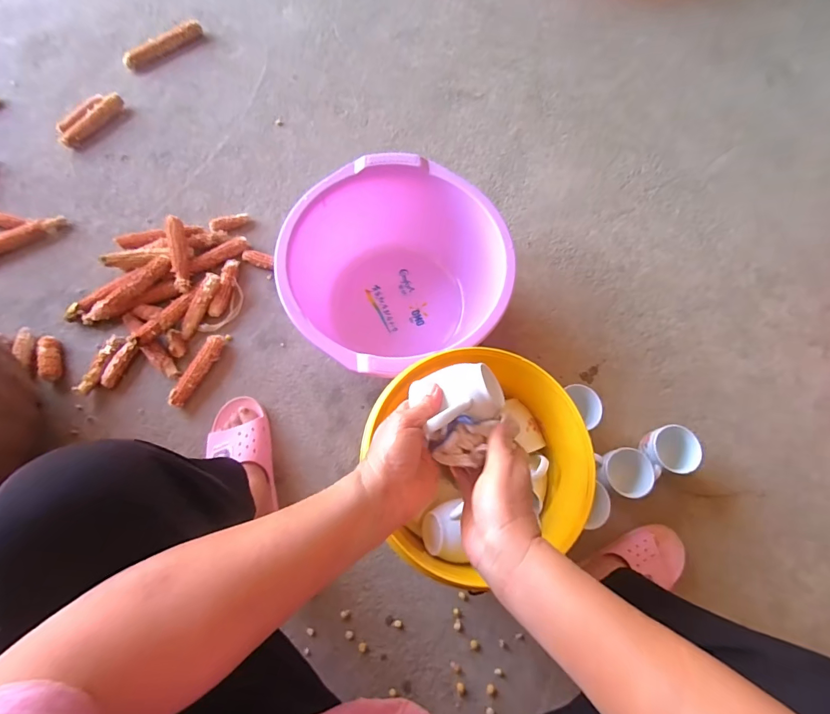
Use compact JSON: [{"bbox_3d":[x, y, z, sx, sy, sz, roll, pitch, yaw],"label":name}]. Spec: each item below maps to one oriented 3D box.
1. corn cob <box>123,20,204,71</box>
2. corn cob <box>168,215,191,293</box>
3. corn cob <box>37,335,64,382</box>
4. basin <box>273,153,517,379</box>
[{"bbox_3d":[-0.606,-0.753,0.977,0.202,0.030,0.039,-42,78,-12],"label":"corn cob"},{"bbox_3d":[-0.449,-0.194,0.772,0.029,0.020,0.147,-9,87,-4],"label":"corn cob"},{"bbox_3d":[-0.658,0.003,0.736,0.029,0.030,0.090,-20,75,-9],"label":"corn cob"},{"bbox_3d":[-0.031,-0.141,0.718,0.358,0.188,0.353,0,73,-1],"label":"basin"}]

